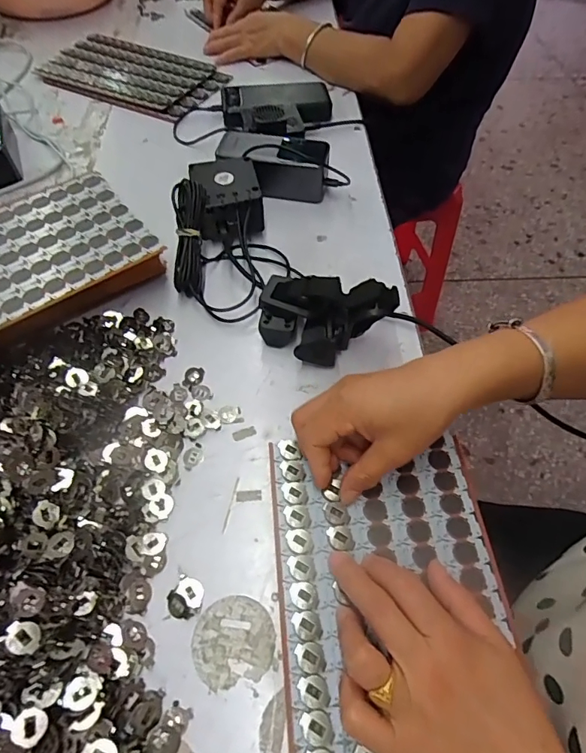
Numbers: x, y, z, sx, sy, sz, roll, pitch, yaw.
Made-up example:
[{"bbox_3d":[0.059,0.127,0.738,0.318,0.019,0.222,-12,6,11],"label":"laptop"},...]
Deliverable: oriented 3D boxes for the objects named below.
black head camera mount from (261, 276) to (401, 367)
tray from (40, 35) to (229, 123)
[{"bbox_3d":[0.025,-0.047,0.404,0.114,0.071,0.058,16,58,9],"label":"black head camera mount"},{"bbox_3d":[-0.264,-0.492,0.729,0.304,0.015,0.169,25,60,14],"label":"tray"}]

